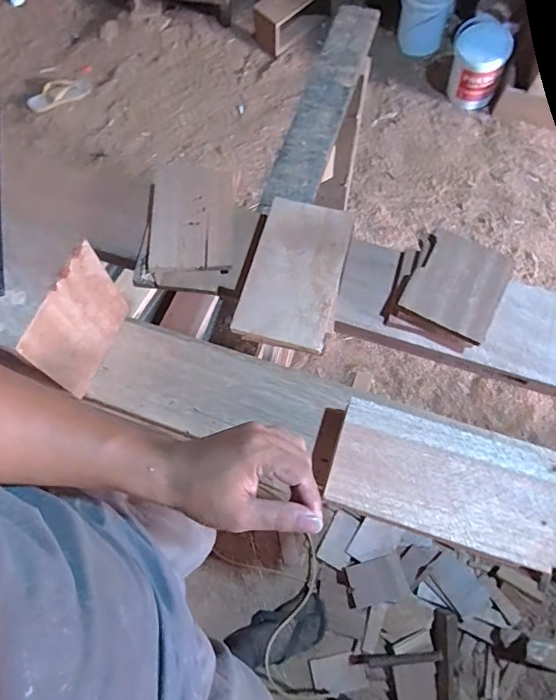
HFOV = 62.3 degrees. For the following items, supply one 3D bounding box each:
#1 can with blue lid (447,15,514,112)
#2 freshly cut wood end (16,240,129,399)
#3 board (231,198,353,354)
[{"bbox_3d":[0.677,-0.975,1.578,0.174,0.211,0.174,0,69,1],"label":"can with blue lid"},{"bbox_3d":[-0.211,-0.026,0.497,0.010,0.141,0.128,16,70,7],"label":"freshly cut wood end"},{"bbox_3d":[0.023,-0.102,0.585,0.117,0.018,0.198,14,70,7],"label":"board"}]

